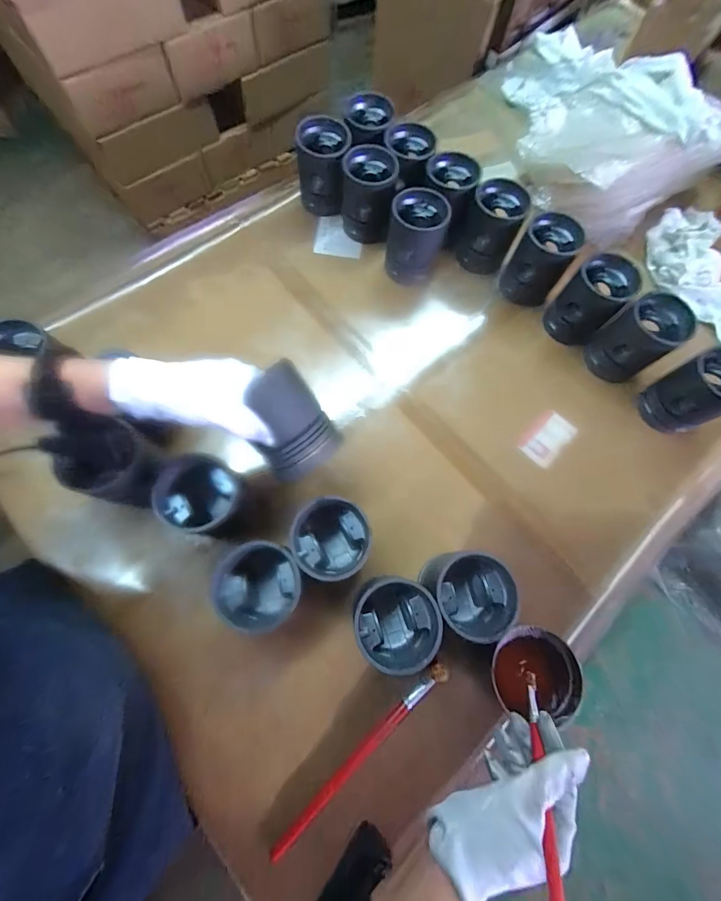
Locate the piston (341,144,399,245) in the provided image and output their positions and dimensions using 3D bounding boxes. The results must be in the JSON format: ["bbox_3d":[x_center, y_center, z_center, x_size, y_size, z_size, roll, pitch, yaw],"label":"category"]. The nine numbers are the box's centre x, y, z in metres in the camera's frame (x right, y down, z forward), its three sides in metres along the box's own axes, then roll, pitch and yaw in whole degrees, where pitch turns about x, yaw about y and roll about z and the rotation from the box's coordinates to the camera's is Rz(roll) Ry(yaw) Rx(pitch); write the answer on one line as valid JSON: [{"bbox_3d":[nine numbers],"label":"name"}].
[{"bbox_3d":[0.013,-0.451,0.625,0.092,0.101,0.100,8,72,1],"label":"piston"}]

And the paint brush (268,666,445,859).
[{"bbox_3d":[0.004,0.354,0.414,0.263,0.020,0.020,-39,77,-13],"label":"paint brush"}]

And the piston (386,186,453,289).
[{"bbox_3d":[0.092,-0.367,0.598,0.095,0.118,0.089,14,72,3],"label":"piston"}]

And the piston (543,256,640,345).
[{"bbox_3d":[0.373,-0.243,0.577,0.088,0.103,0.090,38,75,10],"label":"piston"}]

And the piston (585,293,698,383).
[{"bbox_3d":[0.431,-0.172,0.555,0.102,0.105,0.091,-37,77,-12],"label":"piston"}]

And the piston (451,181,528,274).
[{"bbox_3d":[0.229,-0.388,0.612,0.094,0.096,0.101,25,73,6],"label":"piston"}]

